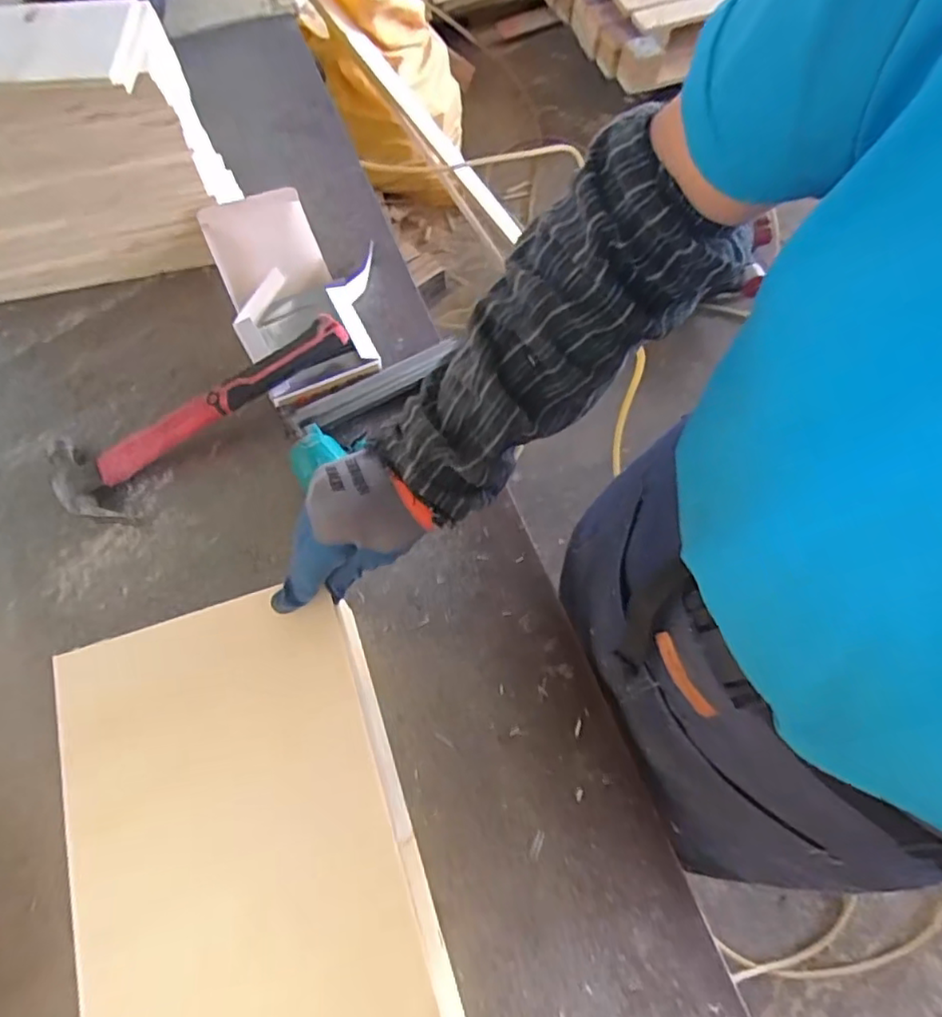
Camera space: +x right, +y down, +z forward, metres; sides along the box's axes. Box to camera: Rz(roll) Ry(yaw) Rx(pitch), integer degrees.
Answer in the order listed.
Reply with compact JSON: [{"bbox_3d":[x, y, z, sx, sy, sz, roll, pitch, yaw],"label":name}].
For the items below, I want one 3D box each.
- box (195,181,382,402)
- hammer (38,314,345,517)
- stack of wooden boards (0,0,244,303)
[{"bbox_3d":[-0.192,-0.253,0.718,0.171,0.068,0.268,-21,68,-7],"label":"box"},{"bbox_3d":[-0.289,-0.114,0.656,0.327,0.070,0.113,-38,71,-13],"label":"hammer"},{"bbox_3d":[-0.476,-0.381,0.683,0.340,0.235,0.137,-12,67,-3],"label":"stack of wooden boards"}]

